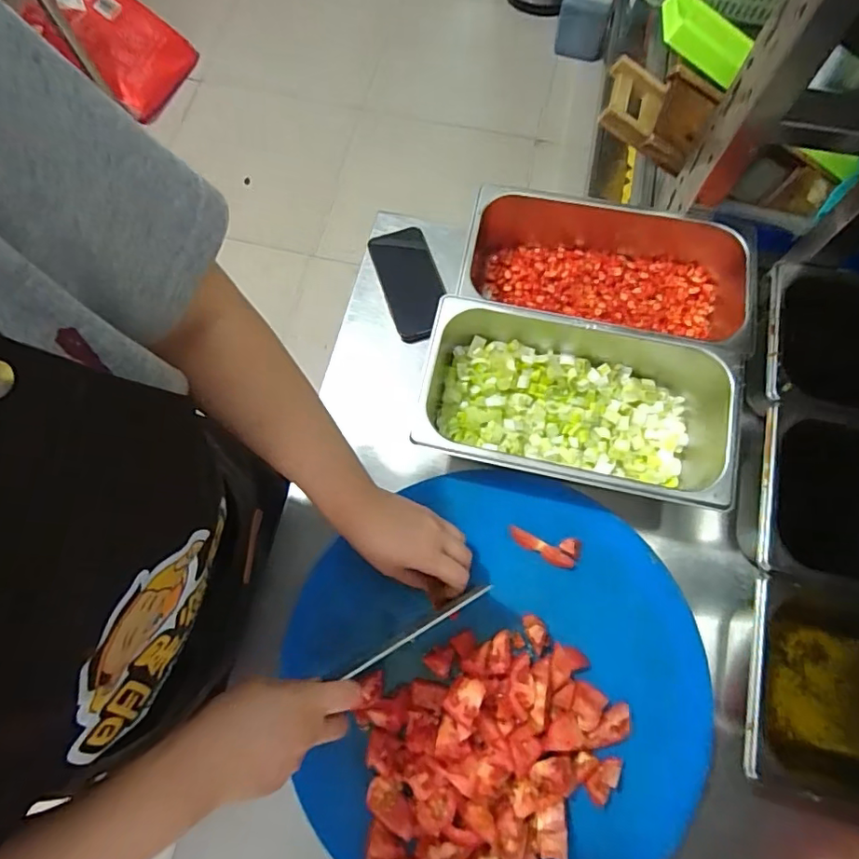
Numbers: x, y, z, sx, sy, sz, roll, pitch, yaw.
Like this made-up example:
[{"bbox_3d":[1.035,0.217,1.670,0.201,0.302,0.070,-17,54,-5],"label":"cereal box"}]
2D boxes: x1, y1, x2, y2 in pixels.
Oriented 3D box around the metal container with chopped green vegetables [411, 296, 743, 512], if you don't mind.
[{"bbox_3d":[0.161,-0.018,0.587,0.336,0.098,0.179,12,74,5],"label":"metal container with chopped green vegetables"}]

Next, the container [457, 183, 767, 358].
[{"bbox_3d":[0.212,-0.171,0.634,0.323,0.102,0.173,13,74,5],"label":"container"}]

